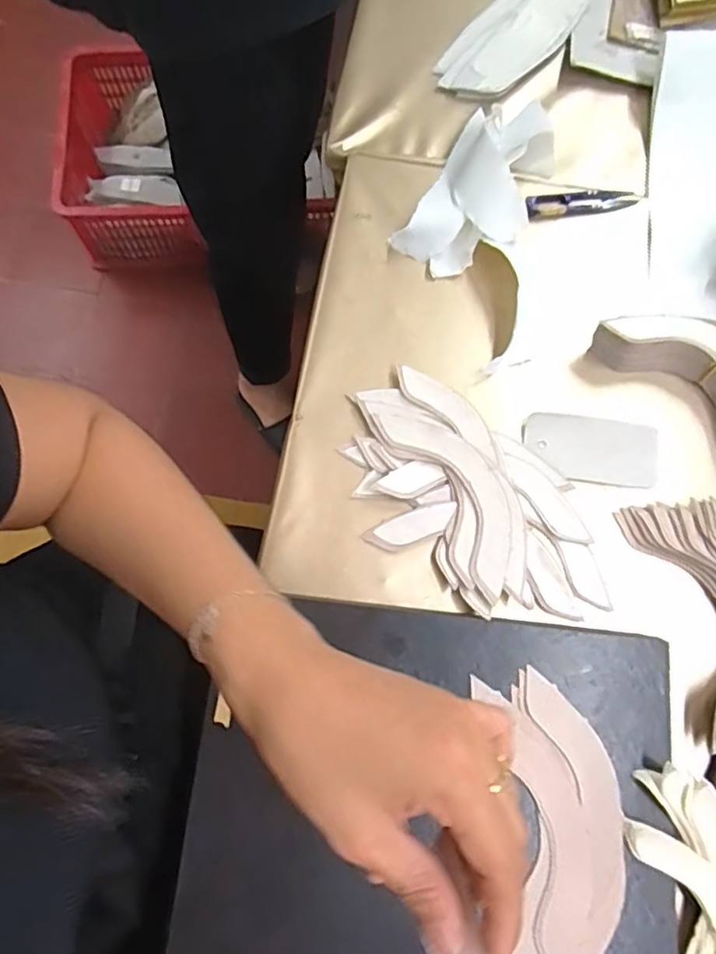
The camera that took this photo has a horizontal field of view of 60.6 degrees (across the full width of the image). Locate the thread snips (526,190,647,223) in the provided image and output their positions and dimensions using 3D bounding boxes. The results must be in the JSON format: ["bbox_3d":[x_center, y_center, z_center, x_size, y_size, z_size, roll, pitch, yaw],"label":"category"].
[{"bbox_3d":[0.199,-0.244,0.539,0.108,0.011,0.025,-13,74,-3],"label":"thread snips"}]

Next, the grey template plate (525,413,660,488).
[{"bbox_3d":[0.179,-0.022,0.472,0.100,0.008,0.054,5,80,4],"label":"grey template plate"}]

